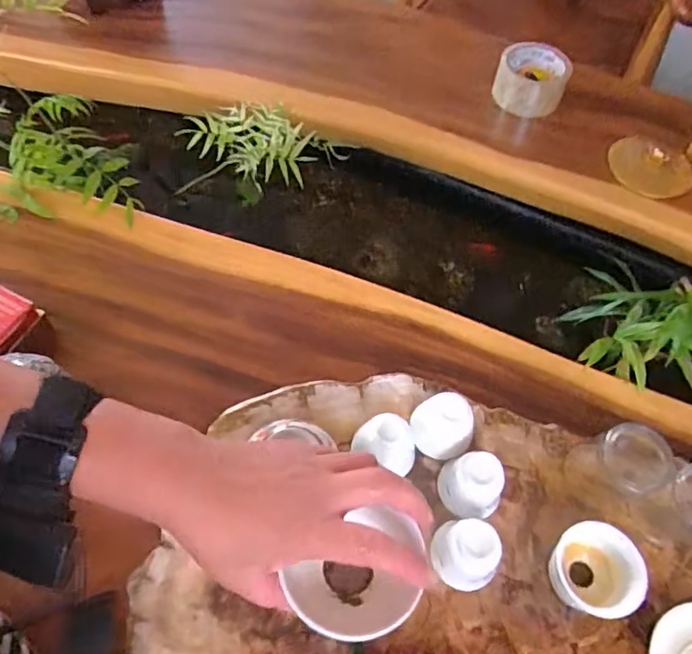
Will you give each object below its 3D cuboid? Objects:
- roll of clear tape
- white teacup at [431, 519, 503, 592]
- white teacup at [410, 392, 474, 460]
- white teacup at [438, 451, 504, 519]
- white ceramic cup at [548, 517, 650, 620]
[{"bbox_3d":[0.259,-0.350,0.790,0.093,0.057,0.102,1,57,-2],"label":"roll of clear tape"},{"bbox_3d":[0.089,0.169,0.420,0.042,0.050,0.042,1,57,-2],"label":"white teacup"},{"bbox_3d":[0.078,0.081,0.465,0.039,0.050,0.041,1,57,-2],"label":"white teacup"},{"bbox_3d":[0.098,0.127,0.445,0.039,0.055,0.041,1,57,-2],"label":"white teacup"},{"bbox_3d":[0.185,0.182,0.421,0.060,0.040,0.061,1,57,-2],"label":"white ceramic cup"}]

